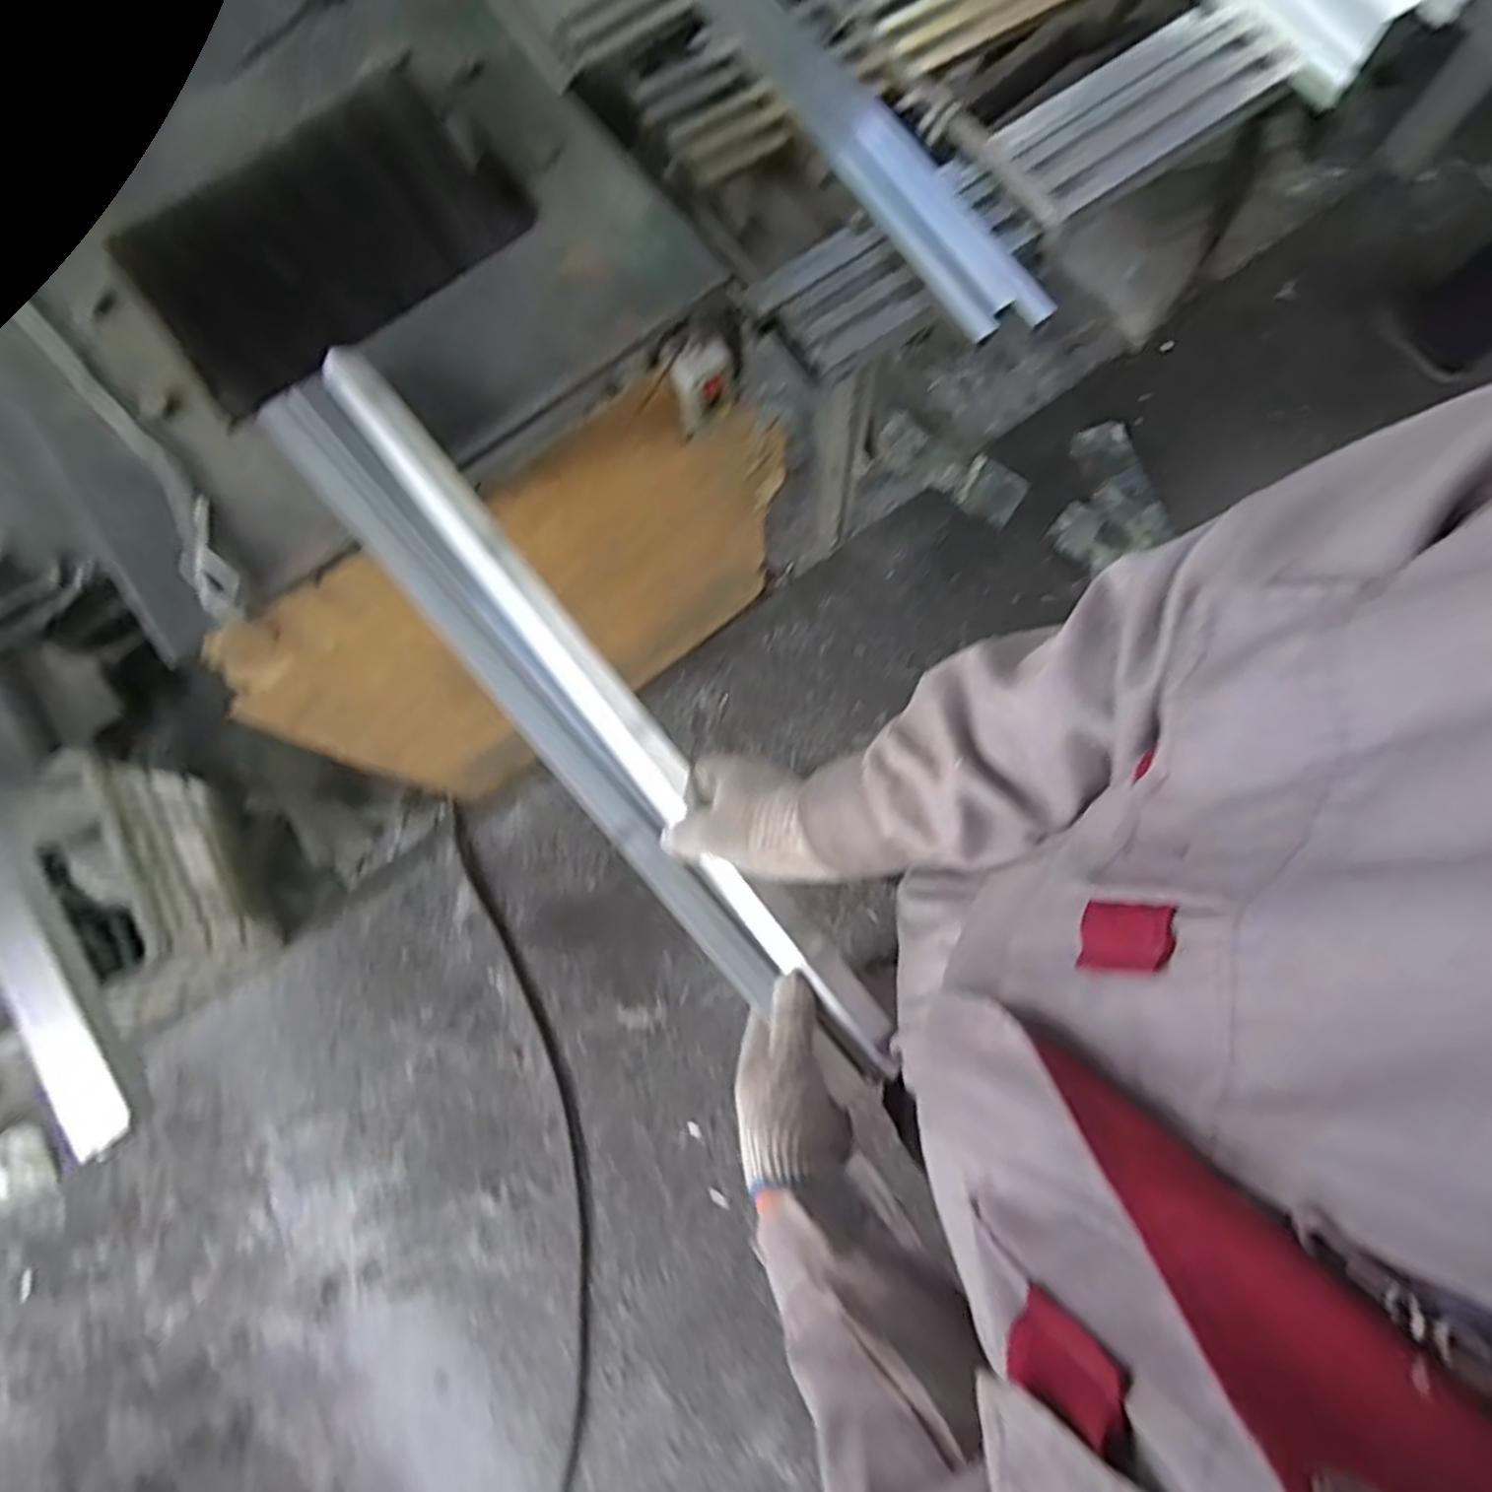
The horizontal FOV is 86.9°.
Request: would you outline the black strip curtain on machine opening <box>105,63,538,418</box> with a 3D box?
[{"bbox_3d":[-0.386,-0.477,0.731,0.338,0.042,0.190,-34,110,-8],"label":"black strip curtain on machine opening"}]

